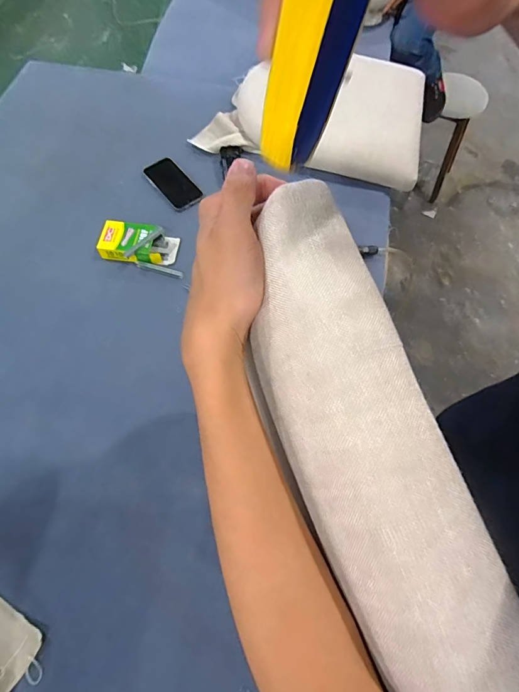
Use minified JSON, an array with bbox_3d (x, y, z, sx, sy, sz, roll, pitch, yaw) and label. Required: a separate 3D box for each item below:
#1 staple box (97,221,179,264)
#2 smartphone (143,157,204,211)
[{"bbox_3d":[-0.252,-0.218,0.804,0.154,0.027,0.081,7,65,2],"label":"staple box"},{"bbox_3d":[-0.200,-0.380,0.900,0.078,0.013,0.167,-35,70,-16],"label":"smartphone"}]

